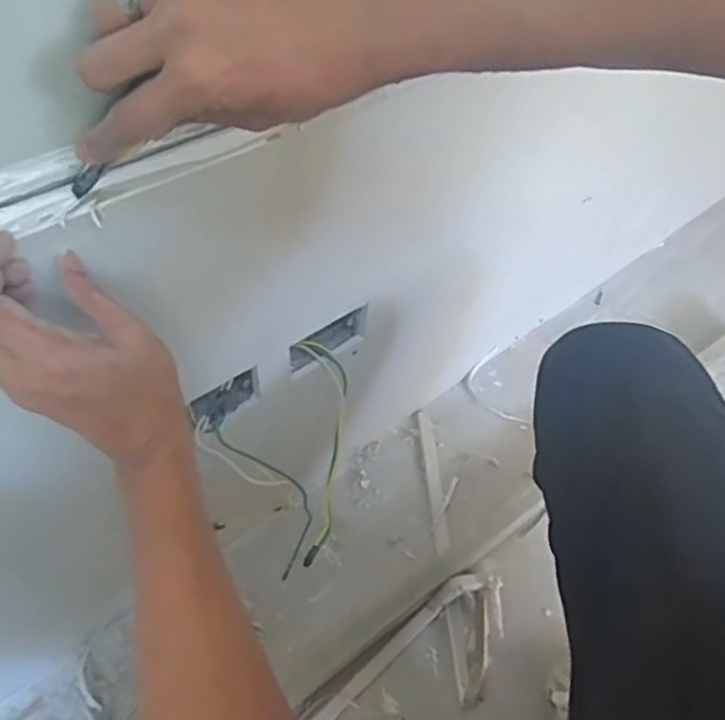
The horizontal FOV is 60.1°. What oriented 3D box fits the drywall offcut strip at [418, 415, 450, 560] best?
[{"bbox_3d":[0.100,0.170,0.897,0.019,0.005,0.215,-2,52,-6],"label":"drywall offcut strip"}]

